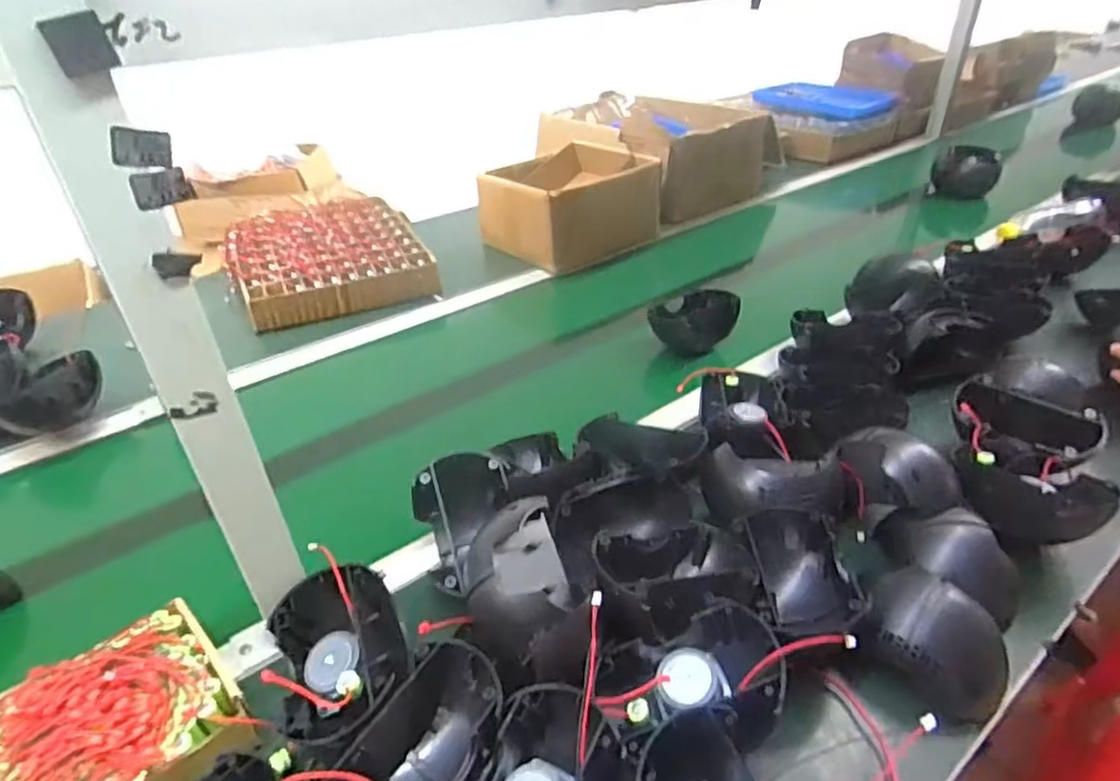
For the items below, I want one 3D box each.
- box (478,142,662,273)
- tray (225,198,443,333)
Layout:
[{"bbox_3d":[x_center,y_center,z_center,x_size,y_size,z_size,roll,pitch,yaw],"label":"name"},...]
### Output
[{"bbox_3d":[0.014,-0.355,1.272,0.270,0.151,0.260,-27,42,-31],"label":"box"},{"bbox_3d":[-0.426,-0.256,1.208,0.302,0.053,0.450,-17,37,-19],"label":"tray"}]

